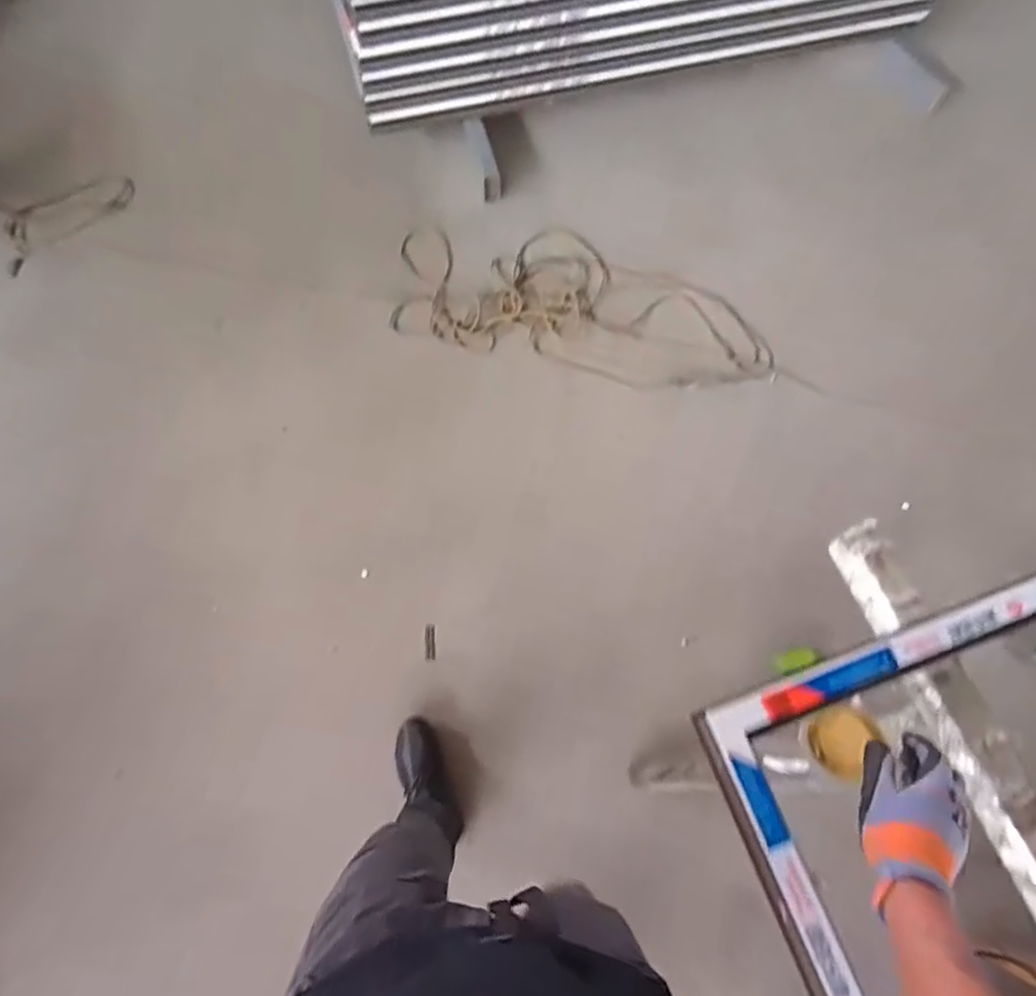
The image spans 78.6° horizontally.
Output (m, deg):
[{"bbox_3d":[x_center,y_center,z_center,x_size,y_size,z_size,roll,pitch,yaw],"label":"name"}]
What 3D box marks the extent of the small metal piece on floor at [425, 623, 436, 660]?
[{"bbox_3d":[-0.208,0.344,1.511,0.025,0.008,0.084,-3,73,0],"label":"small metal piece on floor"}]

